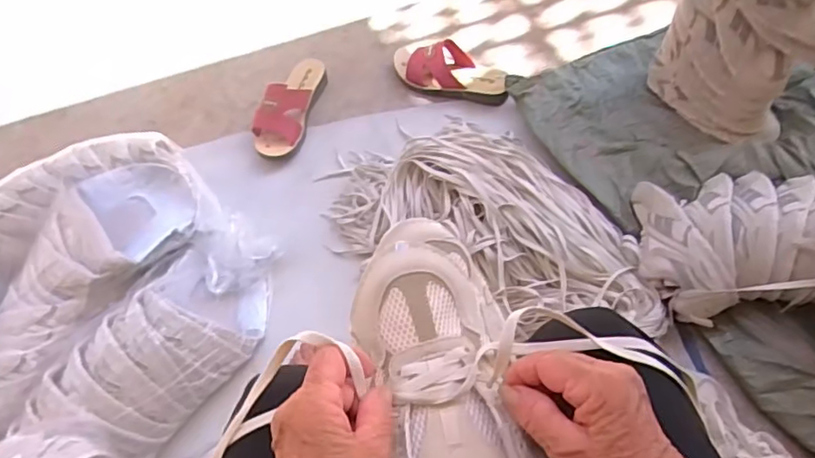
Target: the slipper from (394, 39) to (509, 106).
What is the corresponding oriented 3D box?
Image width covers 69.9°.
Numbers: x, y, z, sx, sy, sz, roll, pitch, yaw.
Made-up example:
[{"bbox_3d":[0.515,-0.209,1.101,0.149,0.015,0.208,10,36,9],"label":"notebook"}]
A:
[{"bbox_3d":[0.078,-0.290,1.079,0.230,0.076,0.081,20,66,13],"label":"slipper"}]

